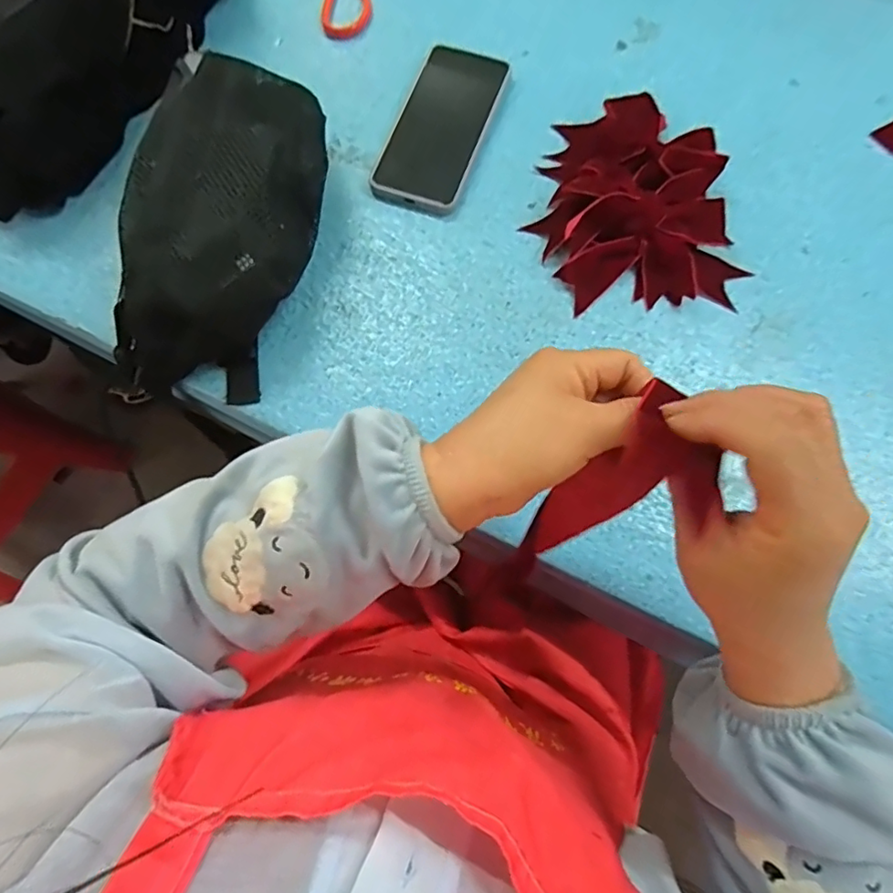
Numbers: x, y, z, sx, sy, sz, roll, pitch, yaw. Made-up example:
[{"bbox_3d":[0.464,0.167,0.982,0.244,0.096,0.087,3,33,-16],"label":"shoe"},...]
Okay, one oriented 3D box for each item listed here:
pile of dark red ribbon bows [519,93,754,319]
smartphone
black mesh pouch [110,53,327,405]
[{"bbox_3d":[0.152,-0.203,0.458,0.158,0.039,0.188,-9,74,-2],"label":"pile of dark red ribbon bows"},{"bbox_3d":[-0.006,-0.278,0.494,0.077,0.012,0.161,19,76,6],"label":"smartphone"},{"bbox_3d":[-0.167,-0.174,0.427,0.133,0.094,0.284,10,75,4],"label":"black mesh pouch"}]

